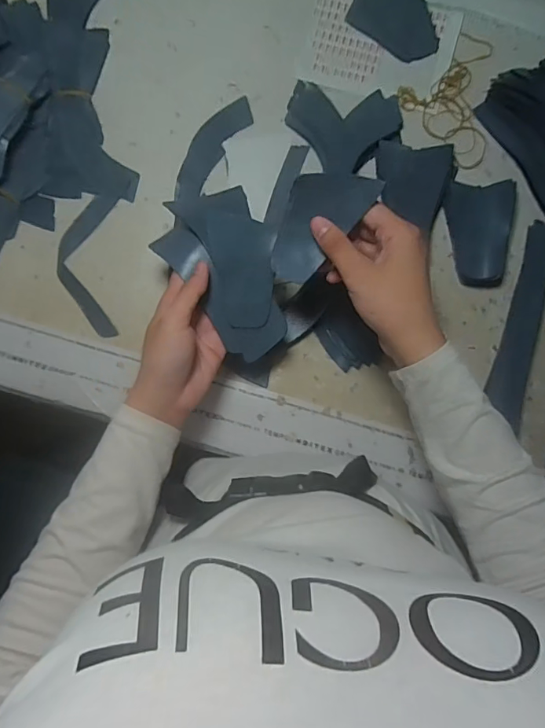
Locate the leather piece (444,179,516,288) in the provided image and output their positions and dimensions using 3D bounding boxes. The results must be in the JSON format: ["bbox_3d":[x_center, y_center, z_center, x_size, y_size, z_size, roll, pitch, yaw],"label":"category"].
[{"bbox_3d":[0.194,-0.123,0.462,0.056,0.023,0.094,4,86,0],"label":"leather piece"}]

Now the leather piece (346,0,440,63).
[{"bbox_3d":[0.125,-0.342,0.484,0.094,0.004,0.068,40,87,2],"label":"leather piece"}]

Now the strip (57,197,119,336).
[{"bbox_3d":[-0.175,-0.094,0.467,0.053,0.008,0.134,0,86,-1],"label":"strip"}]

